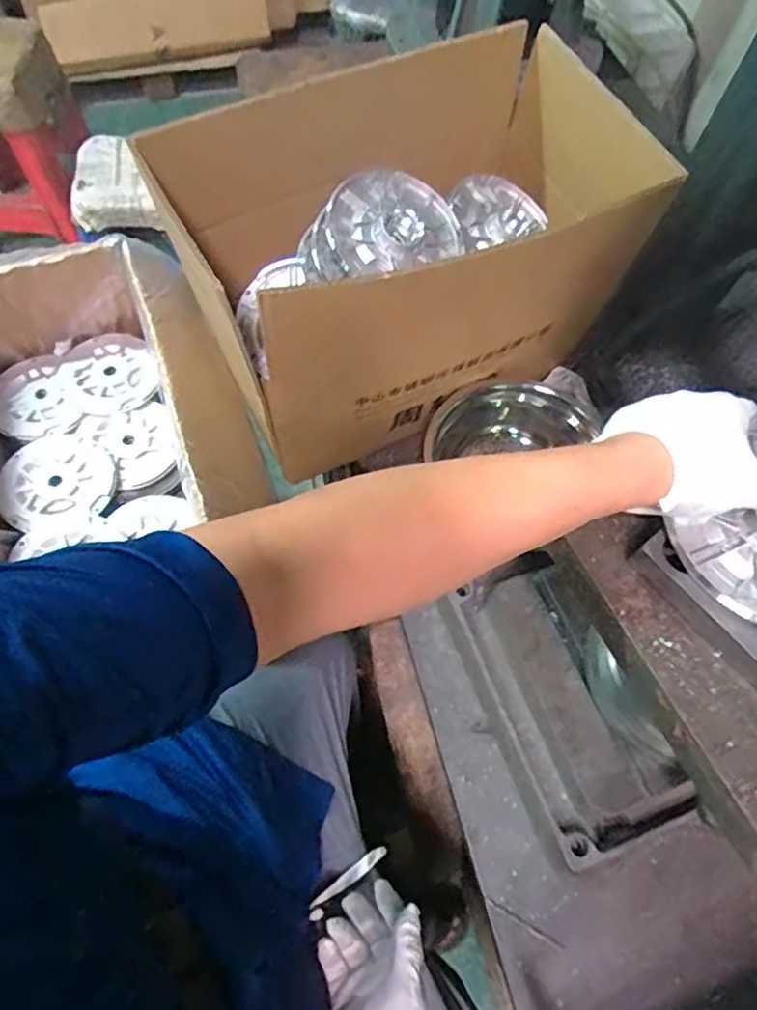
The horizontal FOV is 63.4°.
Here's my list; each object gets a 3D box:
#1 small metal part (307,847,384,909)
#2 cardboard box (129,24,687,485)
[{"bbox_3d":[-0.027,0.348,0.573,0.101,0.006,0.012,-6,56,-50],"label":"small metal part"},{"bbox_3d":[0.033,-0.286,0.716,0.456,0.267,0.315,-28,68,-16],"label":"cardboard box"}]

